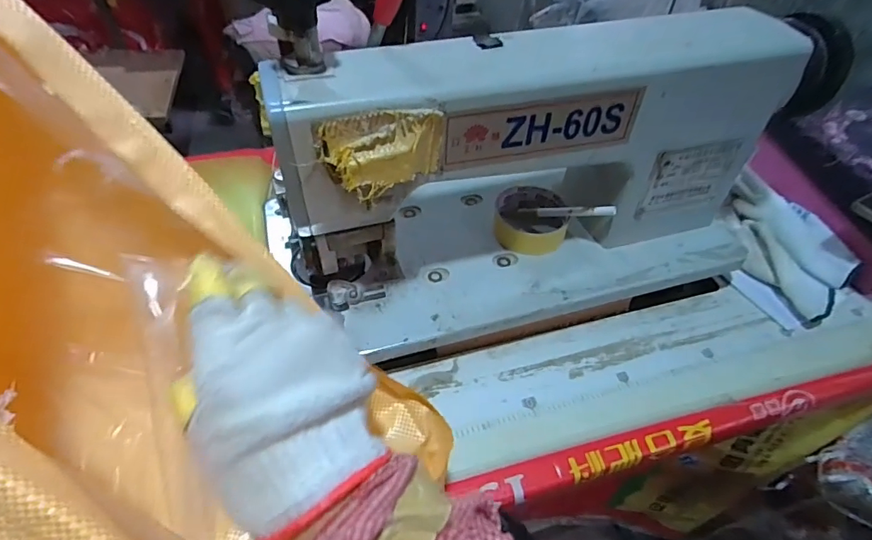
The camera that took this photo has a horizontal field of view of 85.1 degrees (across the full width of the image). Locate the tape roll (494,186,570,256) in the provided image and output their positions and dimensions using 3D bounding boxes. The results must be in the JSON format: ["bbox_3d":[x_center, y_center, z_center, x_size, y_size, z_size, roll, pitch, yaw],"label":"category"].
[{"bbox_3d":[0.103,-0.055,0.518,0.077,0.034,0.080,10,49,5],"label":"tape roll"}]

